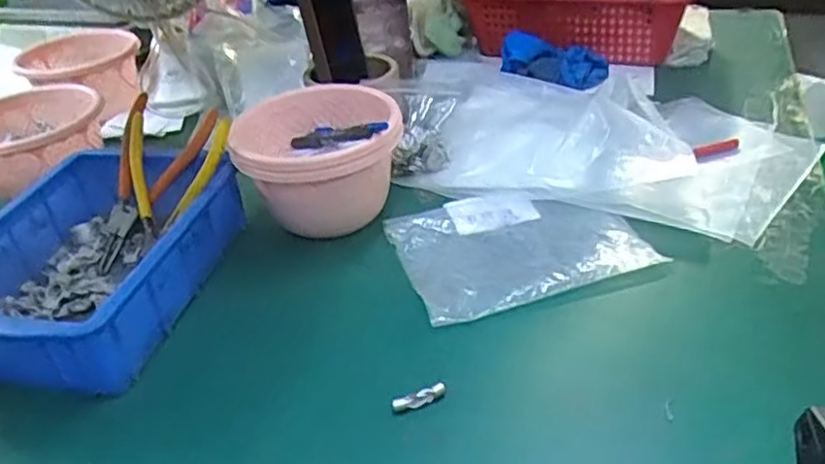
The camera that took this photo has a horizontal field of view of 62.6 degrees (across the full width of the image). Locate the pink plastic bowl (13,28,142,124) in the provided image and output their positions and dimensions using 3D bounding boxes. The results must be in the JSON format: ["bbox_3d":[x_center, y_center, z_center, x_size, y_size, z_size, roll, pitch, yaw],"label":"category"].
[{"bbox_3d":[-0.420,-0.203,0.874,0.143,0.069,0.149,-28,40,-29],"label":"pink plastic bowl"}]

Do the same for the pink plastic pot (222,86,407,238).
[{"bbox_3d":[-0.087,-0.064,0.634,0.153,0.100,0.146,0,35,8],"label":"pink plastic pot"}]

